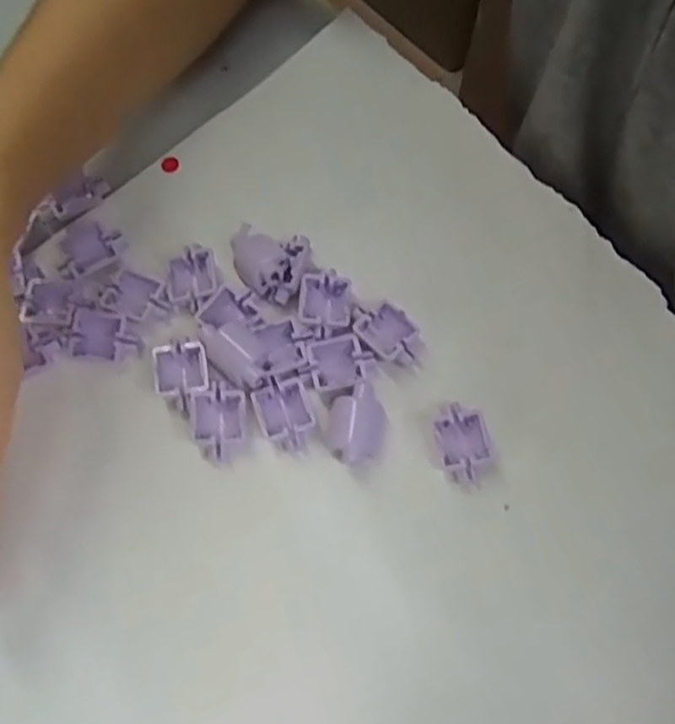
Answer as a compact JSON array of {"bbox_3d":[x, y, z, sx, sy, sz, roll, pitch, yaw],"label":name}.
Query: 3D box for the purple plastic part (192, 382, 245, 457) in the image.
[{"bbox_3d":[-0.044,0.021,0.249,0.019,0.005,0.025,-1,71,0],"label":"purple plastic part"}]

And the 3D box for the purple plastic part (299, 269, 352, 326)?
[{"bbox_3d":[-0.005,-0.026,0.262,0.020,0.005,0.023,1,71,1],"label":"purple plastic part"}]

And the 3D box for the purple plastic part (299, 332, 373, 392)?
[{"bbox_3d":[-0.001,0.000,0.256,0.026,0.007,0.020,-14,71,-4],"label":"purple plastic part"}]

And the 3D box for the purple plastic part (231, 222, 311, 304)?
[{"bbox_3d":[-0.029,-0.041,0.266,0.033,0.016,0.028,20,72,7],"label":"purple plastic part"}]

